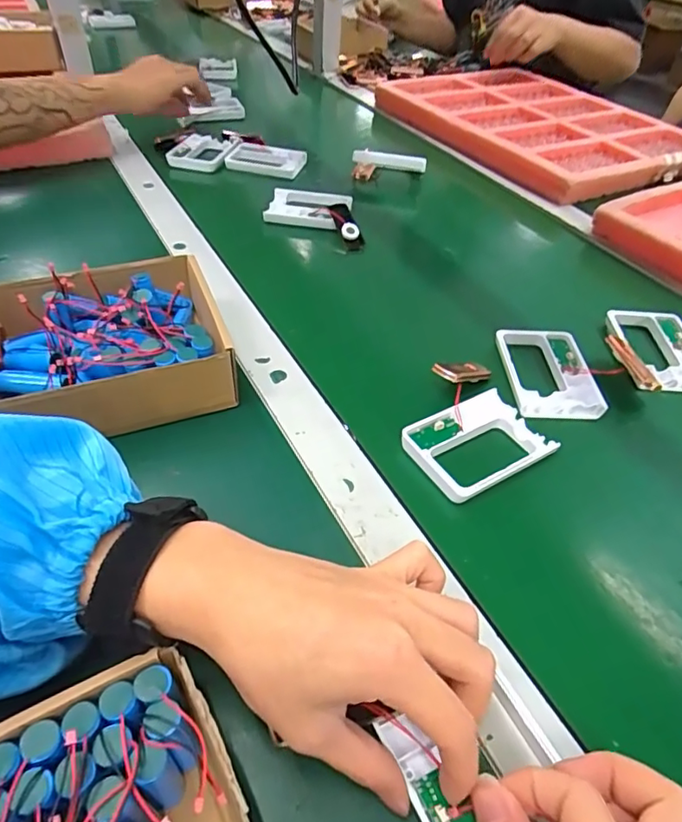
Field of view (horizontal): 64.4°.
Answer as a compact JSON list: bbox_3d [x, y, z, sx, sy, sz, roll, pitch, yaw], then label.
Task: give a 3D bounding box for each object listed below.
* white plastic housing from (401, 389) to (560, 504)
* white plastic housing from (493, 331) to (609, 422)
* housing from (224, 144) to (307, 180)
[{"bbox_3d":[0.096,0.022,0.385,0.096,0.009,0.068,-24,52,-24],"label":"white plastic housing"},{"bbox_3d":[0.170,-0.033,0.449,0.072,0.013,0.097,0,46,-3],"label":"white plastic housing"},{"bbox_3d":[-0.100,-0.337,0.726,0.101,0.016,0.063,13,46,9],"label":"housing"}]

